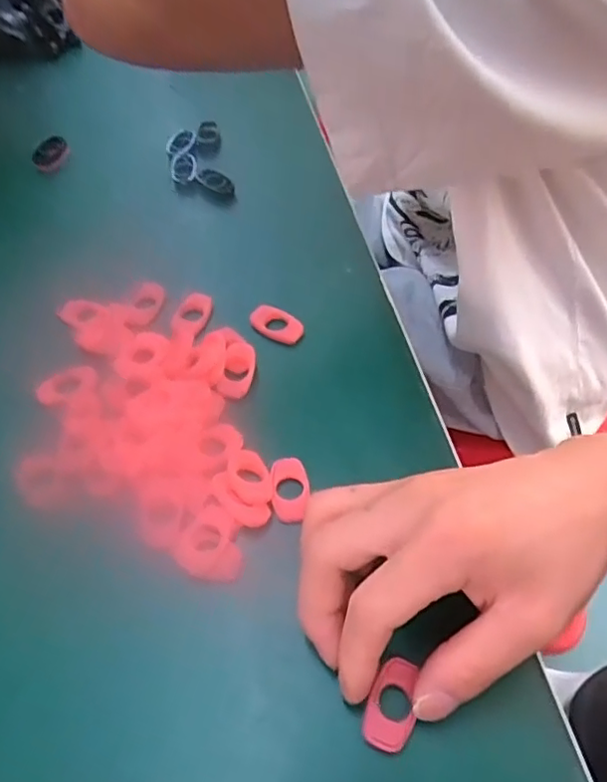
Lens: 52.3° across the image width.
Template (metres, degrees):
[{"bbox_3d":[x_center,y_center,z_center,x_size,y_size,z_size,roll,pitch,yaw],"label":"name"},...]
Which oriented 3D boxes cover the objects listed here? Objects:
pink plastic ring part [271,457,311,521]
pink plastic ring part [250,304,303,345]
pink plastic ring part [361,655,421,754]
[{"bbox_3d":[-0.006,0.048,0.302,0.018,0.005,0.033,-5,54,-2],"label":"pink plastic ring part"},{"bbox_3d":[-0.017,-0.040,0.368,0.034,0.008,0.019,20,54,13],"label":"pink plastic ring part"},{"bbox_3d":[0.035,0.122,0.242,0.018,0.004,0.033,16,56,10],"label":"pink plastic ring part"}]

